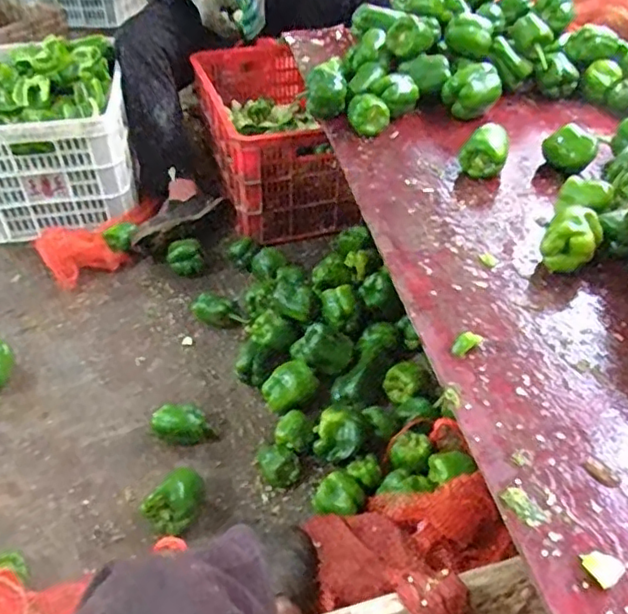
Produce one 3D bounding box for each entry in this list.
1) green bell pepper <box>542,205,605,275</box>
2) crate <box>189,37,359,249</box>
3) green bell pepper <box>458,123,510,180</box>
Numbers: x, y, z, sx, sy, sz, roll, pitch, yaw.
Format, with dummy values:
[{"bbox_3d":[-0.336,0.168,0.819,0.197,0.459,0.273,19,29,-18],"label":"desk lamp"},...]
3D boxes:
[{"bbox_3d":[0.334,-0.082,0.785,0.065,0.076,0.074,26,48,26],"label":"green bell pepper"},{"bbox_3d":[-0.103,-0.394,1.405,0.269,0.277,0.430,-14,44,-16],"label":"crate"},{"bbox_3d":[0.269,-0.243,0.950,0.071,0.070,0.081,17,45,18],"label":"green bell pepper"}]

